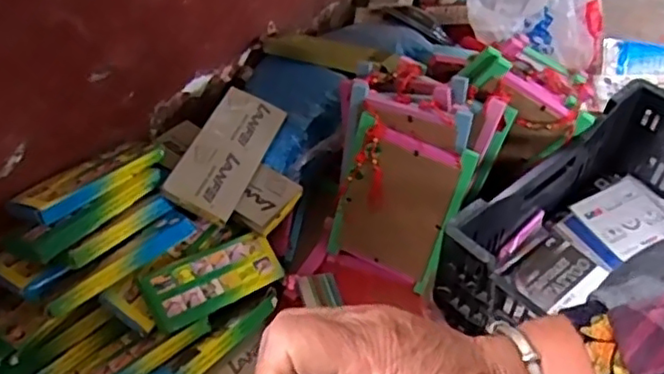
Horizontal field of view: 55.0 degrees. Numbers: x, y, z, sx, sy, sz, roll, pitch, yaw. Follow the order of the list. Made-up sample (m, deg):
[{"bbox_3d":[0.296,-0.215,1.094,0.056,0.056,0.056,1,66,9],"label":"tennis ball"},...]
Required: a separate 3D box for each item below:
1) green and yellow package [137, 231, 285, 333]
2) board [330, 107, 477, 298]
[{"bbox_3d":[-0.144,0.109,0.780,0.177,0.026,0.080,-22,80,-45],"label":"green and yellow package"},{"bbox_3d":[0.081,0.034,0.839,0.150,0.222,0.028,23,35,13],"label":"board"}]

